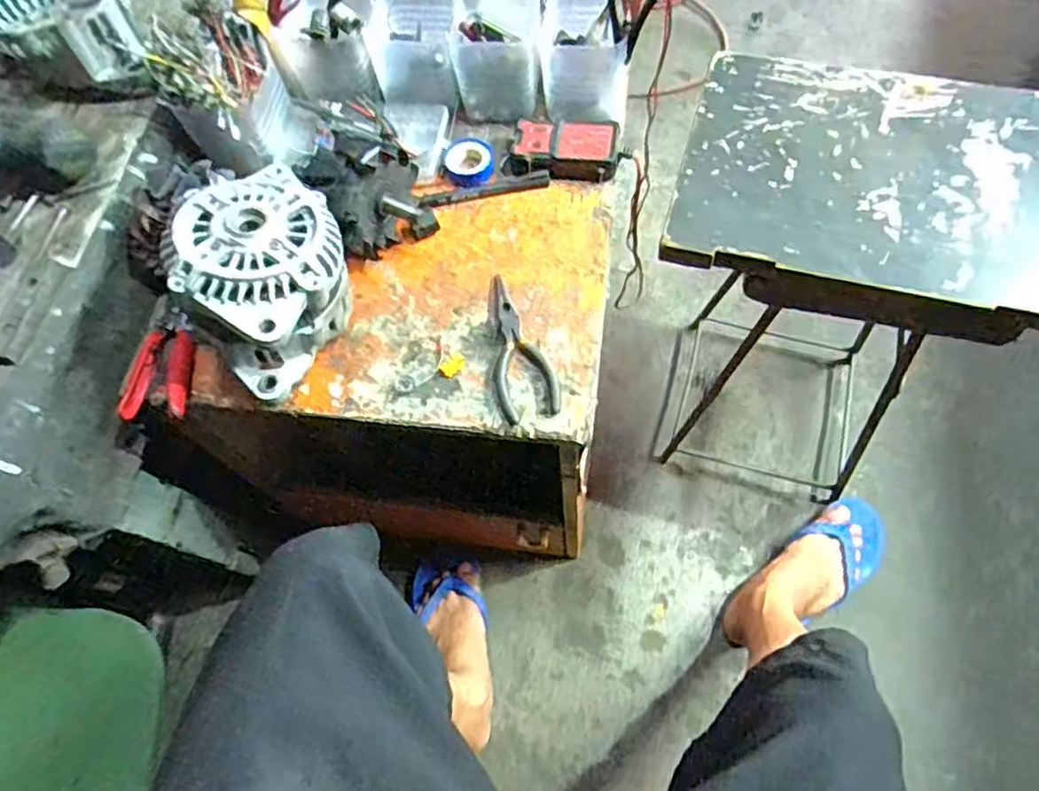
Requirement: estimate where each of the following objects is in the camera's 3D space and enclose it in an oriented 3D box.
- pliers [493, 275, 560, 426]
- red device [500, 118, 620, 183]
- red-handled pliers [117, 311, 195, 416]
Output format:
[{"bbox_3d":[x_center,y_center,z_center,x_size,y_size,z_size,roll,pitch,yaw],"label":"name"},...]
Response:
[{"bbox_3d":[-0.008,-0.046,0.605,0.051,0.012,0.151,-17,65,-4],"label":"pliers"},{"bbox_3d":[0.043,-0.252,0.693,0.116,0.030,0.060,7,66,7],"label":"red device"},{"bbox_3d":[-0.333,-0.034,0.624,0.060,0.021,0.115,-4,65,2],"label":"red-handled pliers"}]

